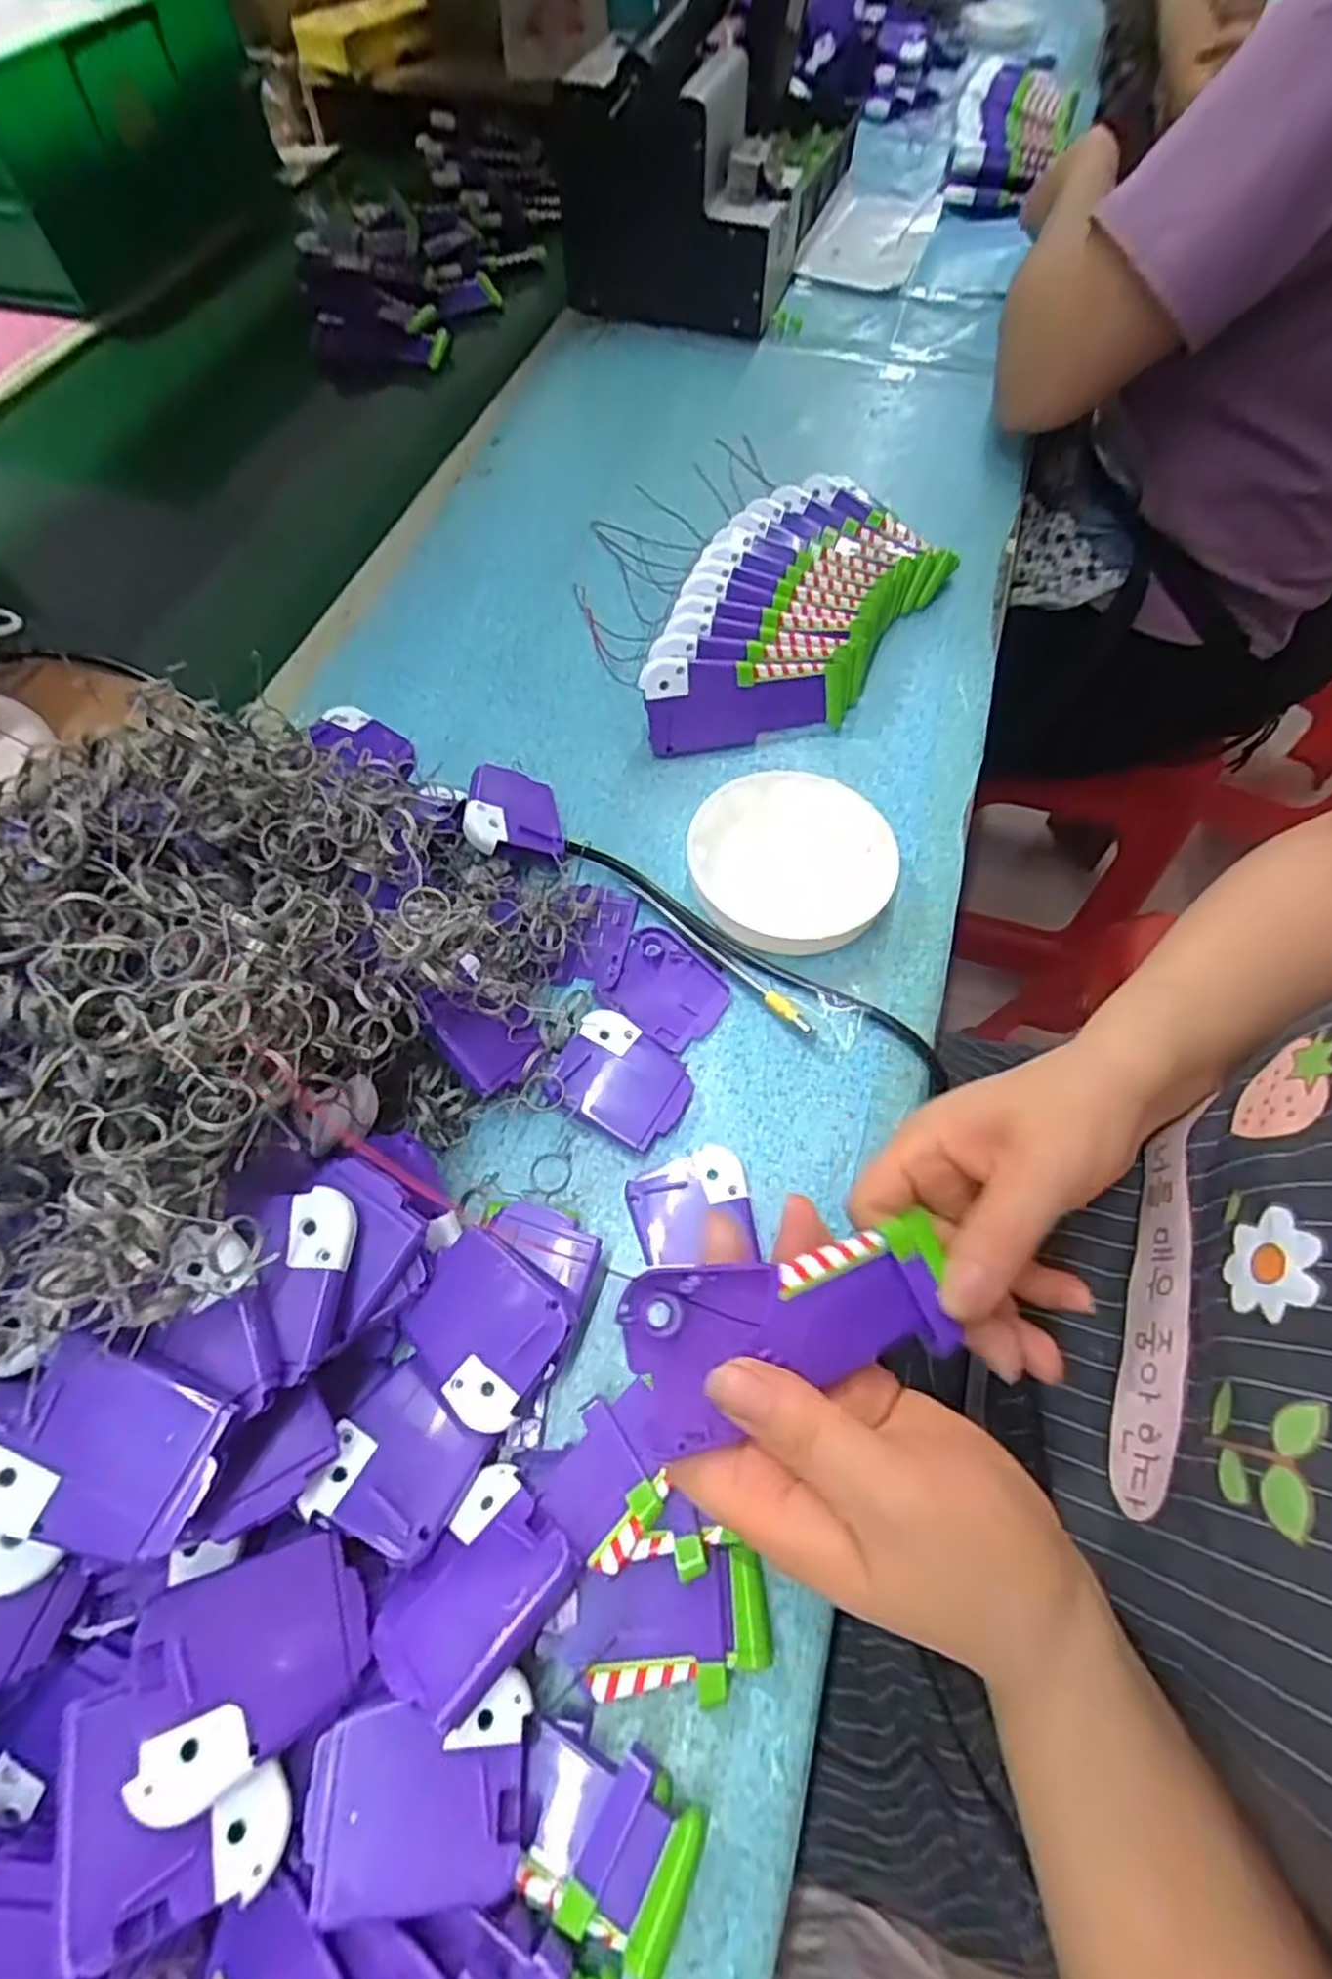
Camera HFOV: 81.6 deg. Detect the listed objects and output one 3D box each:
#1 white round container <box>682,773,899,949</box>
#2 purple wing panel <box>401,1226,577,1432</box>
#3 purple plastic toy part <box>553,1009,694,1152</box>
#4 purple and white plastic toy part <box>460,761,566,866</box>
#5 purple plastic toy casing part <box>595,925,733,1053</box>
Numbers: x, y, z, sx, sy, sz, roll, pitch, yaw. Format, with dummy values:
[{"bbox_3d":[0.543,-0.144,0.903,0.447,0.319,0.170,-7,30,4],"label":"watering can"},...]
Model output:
[{"bbox_3d":[0.067,-0.069,0.414,0.105,0.026,0.102,1,62,-2],"label":"white round container"},{"bbox_3d":[-0.069,0.126,0.290,0.057,0.005,0.052,35,78,19],"label":"purple wing panel"},{"bbox_3d":[-0.020,0.042,0.361,0.059,0.010,0.050,31,65,14],"label":"purple plastic toy part"},{"bbox_3d":[-0.084,-0.094,0.419,0.052,0.018,0.064,14,47,-27],"label":"purple and white plastic toy part"},{"bbox_3d":[-0.001,-0.002,0.386,0.059,0.007,0.051,37,67,16],"label":"purple plastic toy casing part"}]

